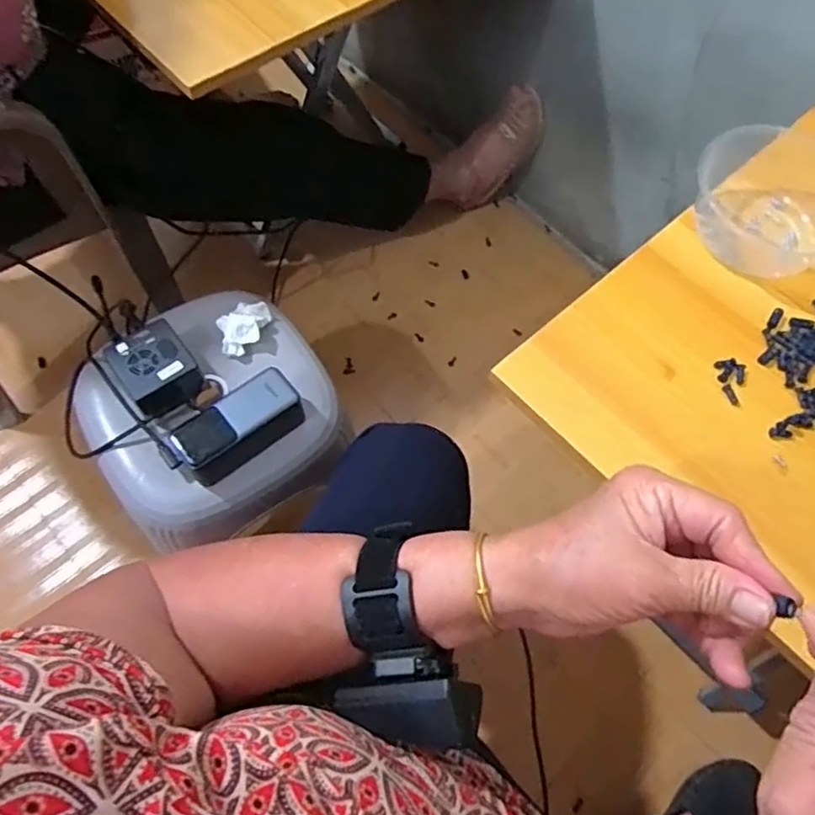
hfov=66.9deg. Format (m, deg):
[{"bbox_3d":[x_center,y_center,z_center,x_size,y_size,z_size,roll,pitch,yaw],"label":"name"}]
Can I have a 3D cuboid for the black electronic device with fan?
[{"bbox_3d":[-0.266,-0.045,0.658,0.082,0.049,0.088,-38,72,-19],"label":"black electronic device with fan"}]

